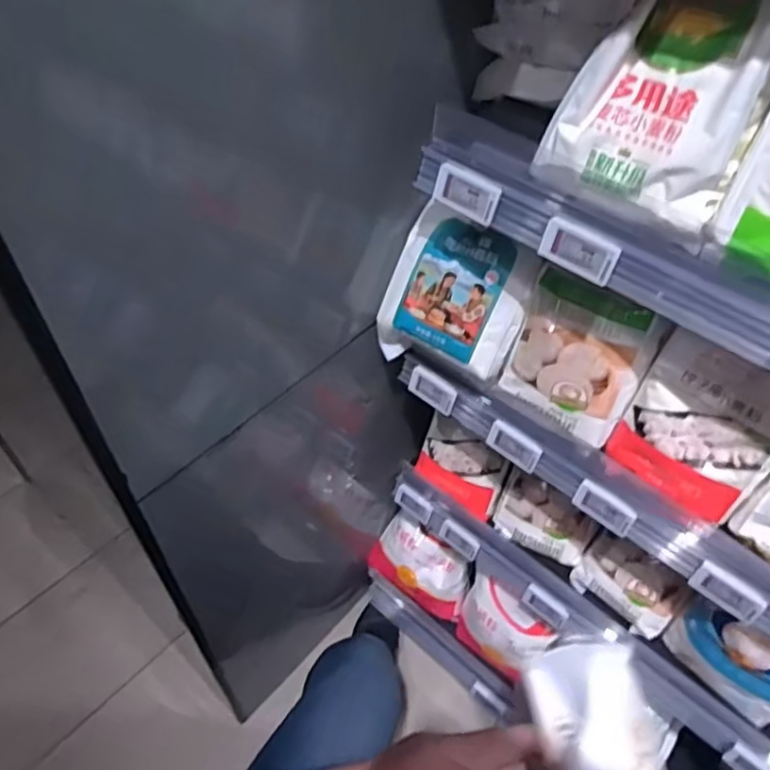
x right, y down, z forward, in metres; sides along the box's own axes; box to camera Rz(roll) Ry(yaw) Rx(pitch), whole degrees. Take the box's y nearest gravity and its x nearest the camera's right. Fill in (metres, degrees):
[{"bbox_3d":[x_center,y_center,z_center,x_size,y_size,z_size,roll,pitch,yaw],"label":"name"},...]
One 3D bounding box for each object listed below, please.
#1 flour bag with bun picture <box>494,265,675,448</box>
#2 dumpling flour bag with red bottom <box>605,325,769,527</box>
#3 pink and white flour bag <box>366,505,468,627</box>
[{"bbox_3d":[0.220,-0.031,0.721,0.154,0.170,0.060,23,33,13],"label":"flour bag with bun picture"},{"bbox_3d":[0.321,0.047,0.660,0.143,0.170,0.063,32,56,24],"label":"dumpling flour bag with red bottom"},{"bbox_3d":[0.067,0.335,1.209,0.197,0.145,0.082,32,56,24],"label":"pink and white flour bag"}]

